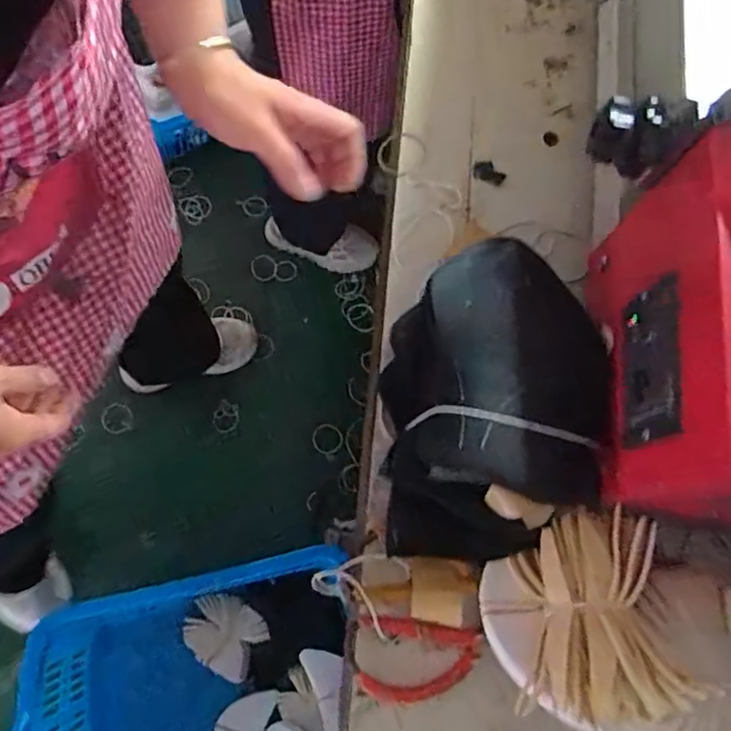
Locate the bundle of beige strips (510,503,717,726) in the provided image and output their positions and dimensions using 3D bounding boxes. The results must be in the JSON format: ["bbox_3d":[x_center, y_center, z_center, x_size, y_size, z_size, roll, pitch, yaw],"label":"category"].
[{"bbox_3d":[0.150,0.154,0.391,0.093,0.068,0.122,4,71,-8],"label":"bundle of beige strips"}]

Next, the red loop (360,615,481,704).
[{"bbox_3d":[0.037,0.203,0.428,0.082,0.018,0.051,9,71,-6],"label":"red loop"}]

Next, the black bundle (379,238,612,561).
[{"bbox_3d":[0.088,0.026,0.432,0.140,0.081,0.202,6,71,-7],"label":"black bundle"}]

